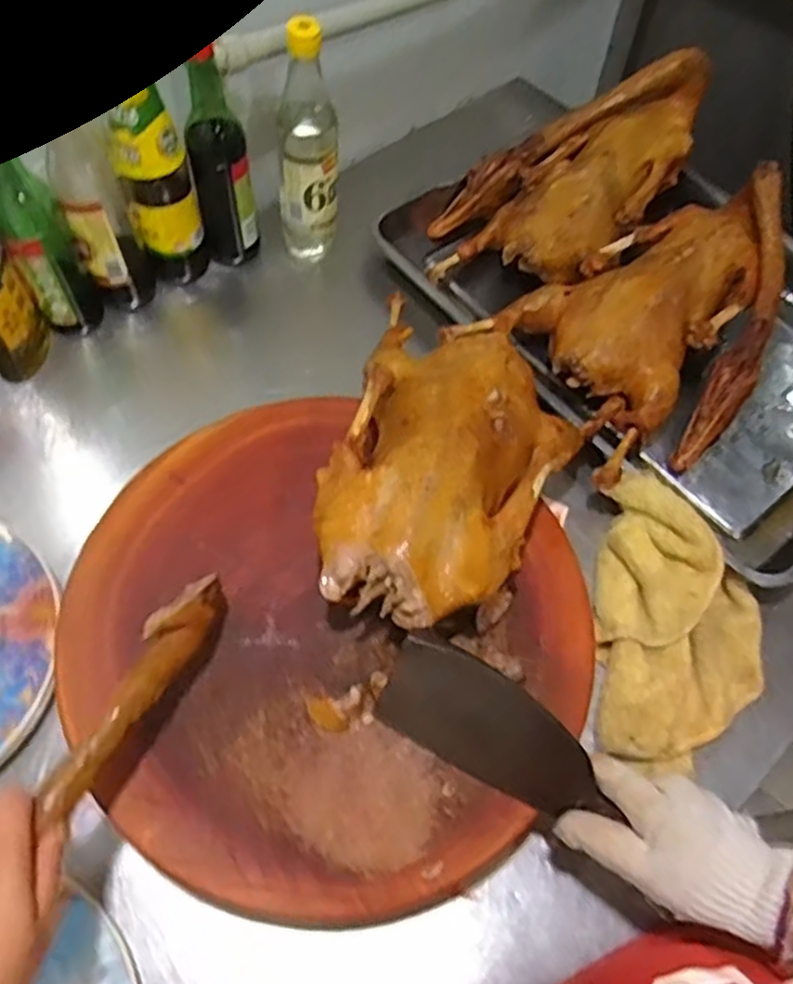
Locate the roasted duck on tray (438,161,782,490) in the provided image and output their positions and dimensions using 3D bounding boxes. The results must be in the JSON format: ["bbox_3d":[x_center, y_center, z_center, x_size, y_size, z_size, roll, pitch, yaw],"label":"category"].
[{"bbox_3d":[0.274,-0.169,0.748,0.371,0.077,0.238,-33,75,-5],"label":"roasted duck on tray"}]

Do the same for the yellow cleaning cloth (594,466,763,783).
[{"bbox_3d":[0.250,0.102,0.638,0.144,0.050,0.239,4,60,-1],"label":"yellow cleaning cloth"}]

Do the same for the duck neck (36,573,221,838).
[{"bbox_3d":[-0.169,0.122,0.478,0.040,0.019,0.173,23,54,10],"label":"duck neck"}]

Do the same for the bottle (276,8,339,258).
[{"bbox_3d":[-0.094,-0.357,0.770,0.062,0.260,0.054,-2,61,-4],"label":"bottle"}]

